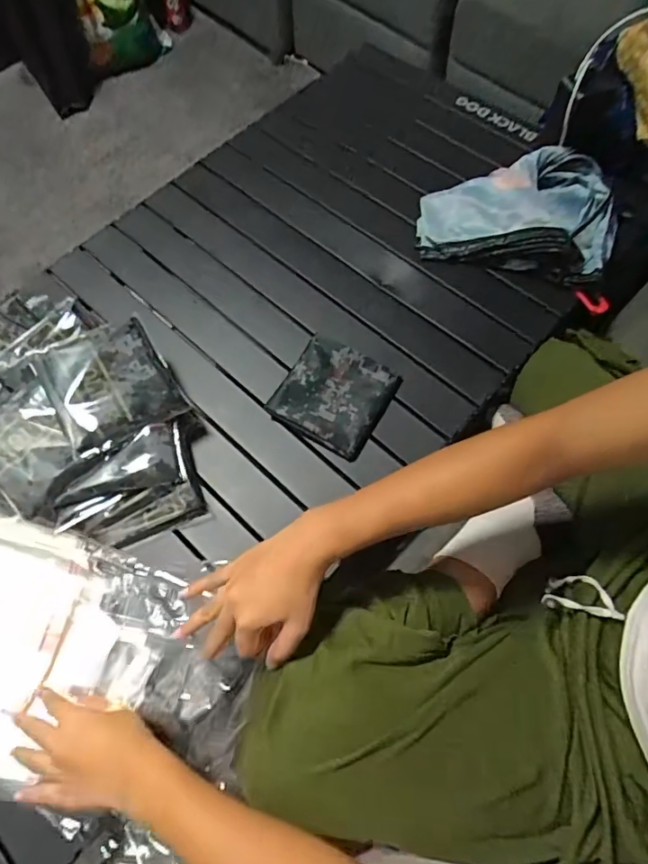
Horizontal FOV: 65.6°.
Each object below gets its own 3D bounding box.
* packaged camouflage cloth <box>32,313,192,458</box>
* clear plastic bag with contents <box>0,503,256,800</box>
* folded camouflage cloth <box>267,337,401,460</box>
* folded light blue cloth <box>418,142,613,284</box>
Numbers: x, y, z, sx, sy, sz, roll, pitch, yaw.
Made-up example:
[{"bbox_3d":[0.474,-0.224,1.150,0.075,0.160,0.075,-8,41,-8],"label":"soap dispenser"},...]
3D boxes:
[{"bbox_3d":[-0.241,-0.055,0.564,0.126,0.032,0.134,-31,68,-11],"label":"packaged camouflage cloth"},{"bbox_3d":[-0.262,0.223,0.501,0.384,0.033,0.240,12,67,8],"label":"clear plastic bag with contents"},{"bbox_3d":[0.012,-0.044,0.611,0.124,0.024,0.125,27,70,14],"label":"folded camouflage cloth"},{"bbox_3d":[0.256,-0.289,0.675,0.246,0.075,0.150,15,67,9],"label":"folded light blue cloth"}]

